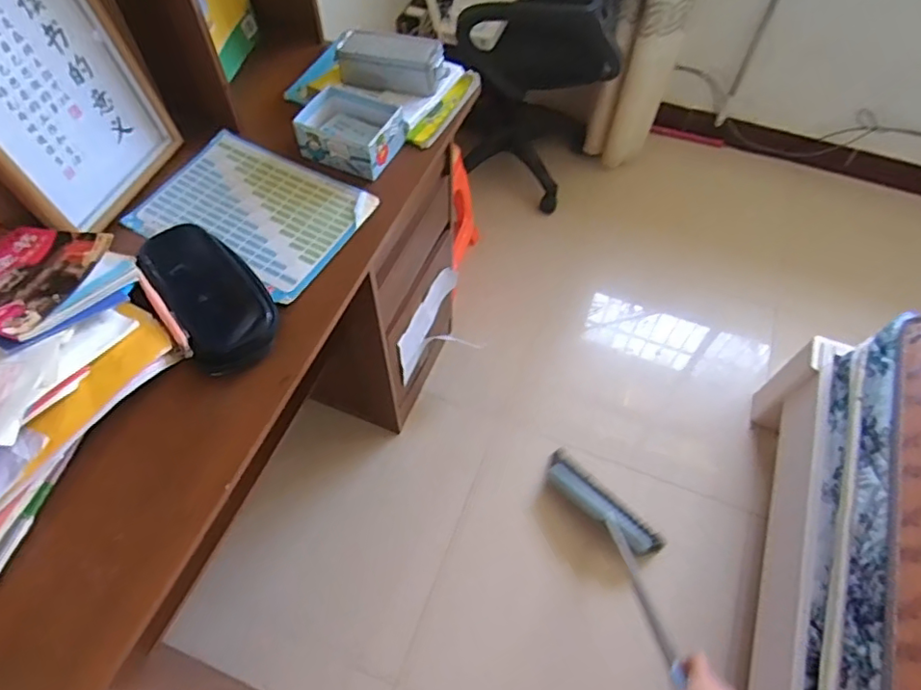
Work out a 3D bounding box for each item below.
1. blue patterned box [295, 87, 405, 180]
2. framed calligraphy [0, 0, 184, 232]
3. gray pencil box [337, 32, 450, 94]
[{"bbox_3d":[-0.158,-0.310,0.839,0.134,0.050,0.115,23,61,12],"label":"blue patterned box"},{"bbox_3d":[-0.477,-0.304,0.680,0.022,0.315,0.238,12,59,15],"label":"framed calligraphy"},{"bbox_3d":[-0.108,-0.435,0.886,0.162,0.054,0.078,5,59,2],"label":"gray pencil box"}]

